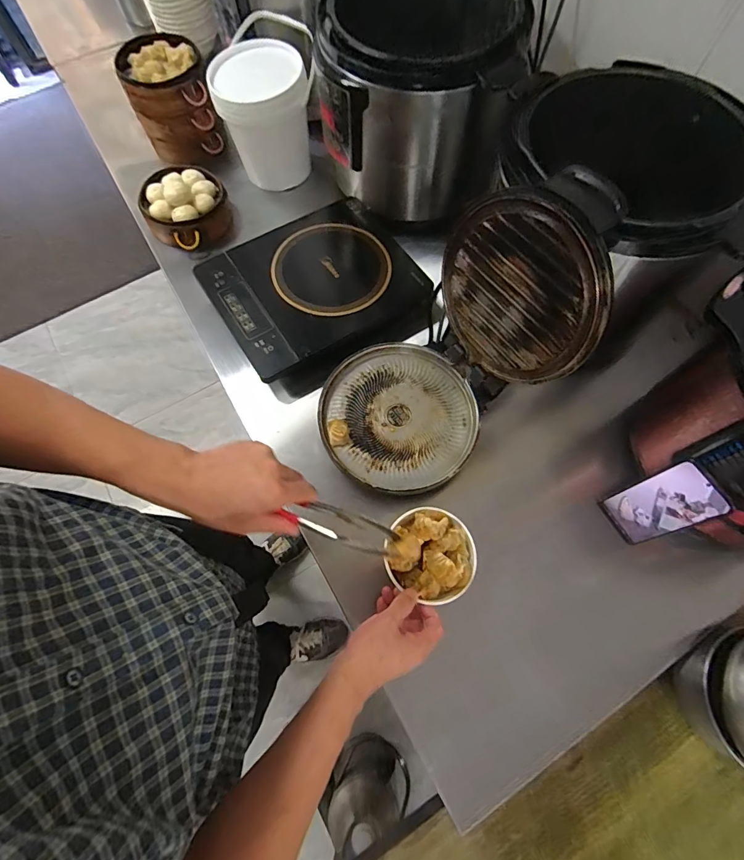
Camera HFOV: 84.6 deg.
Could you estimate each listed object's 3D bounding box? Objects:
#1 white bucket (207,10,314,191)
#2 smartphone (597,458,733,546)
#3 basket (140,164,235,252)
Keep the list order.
[{"bbox_3d":[-0.208,-0.658,0.836,0.192,0.187,0.208,-8,69,-2],"label":"white bucket"},{"bbox_3d":[0.385,0.104,0.553,0.007,0.162,0.075,-18,66,-25],"label":"smartphone"},{"bbox_3d":[-0.375,-0.449,0.834,0.159,0.085,0.186,-24,71,-8],"label":"basket"}]

